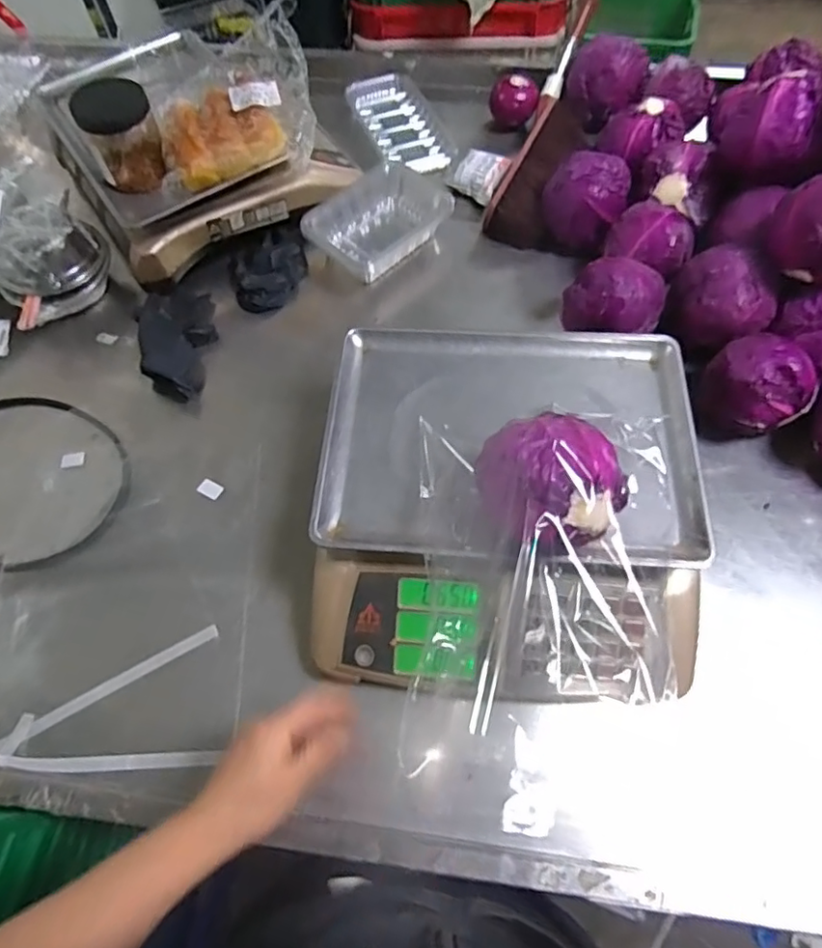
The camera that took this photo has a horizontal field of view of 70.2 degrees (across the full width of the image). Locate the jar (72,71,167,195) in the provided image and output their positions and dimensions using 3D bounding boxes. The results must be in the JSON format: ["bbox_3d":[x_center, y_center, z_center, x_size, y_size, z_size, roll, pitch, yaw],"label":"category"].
[{"bbox_3d":[-0.333,-0.392,0.676,0.080,0.091,0.074,-1,63,1],"label":"jar"}]

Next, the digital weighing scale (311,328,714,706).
[{"bbox_3d":[0.088,0.027,0.565,0.343,0.116,0.342,3,63,3],"label":"digital weighing scale"}]

